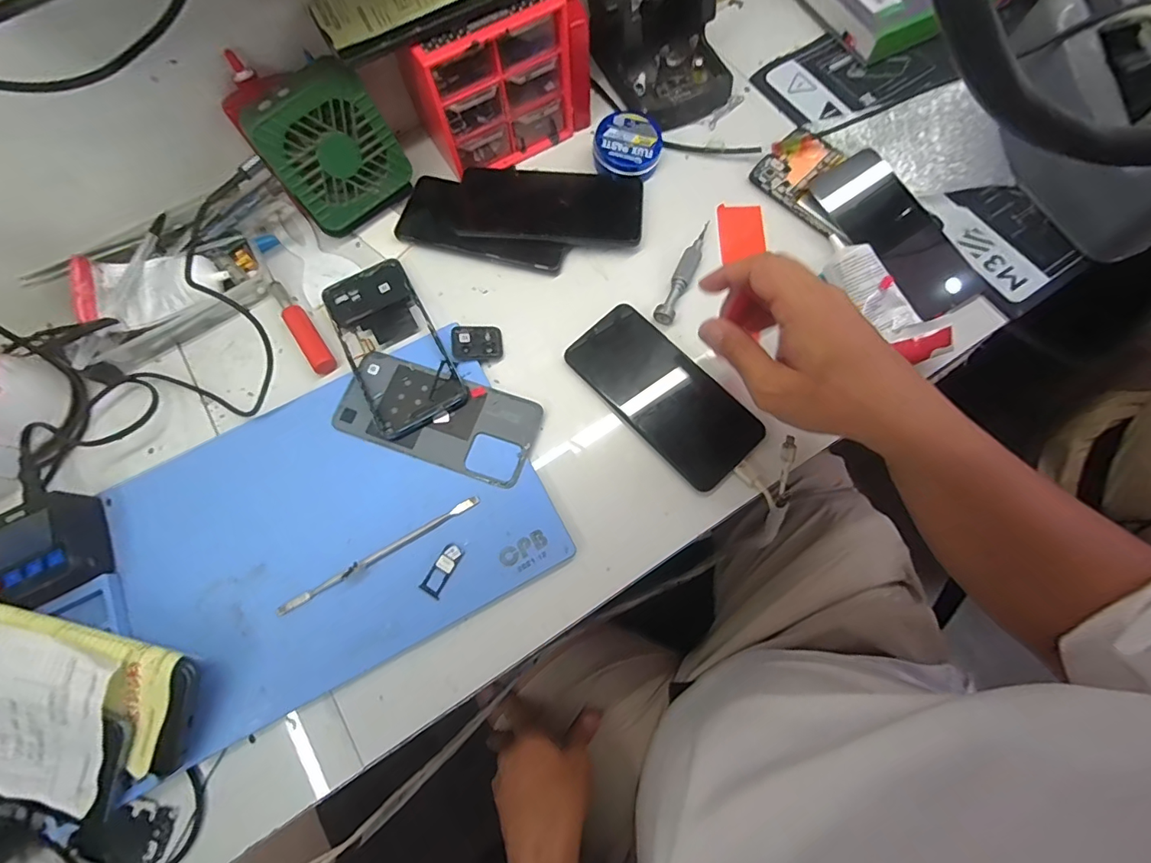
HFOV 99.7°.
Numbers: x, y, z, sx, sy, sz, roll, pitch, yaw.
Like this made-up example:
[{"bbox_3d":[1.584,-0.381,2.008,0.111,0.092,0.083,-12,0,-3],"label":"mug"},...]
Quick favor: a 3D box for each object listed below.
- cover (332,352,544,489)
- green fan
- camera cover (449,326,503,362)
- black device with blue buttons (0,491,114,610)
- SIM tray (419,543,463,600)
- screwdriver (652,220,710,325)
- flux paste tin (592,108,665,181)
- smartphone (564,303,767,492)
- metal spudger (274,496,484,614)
[{"bbox_3d":[-0.113,-0.012,0.393,0.161,0.010,0.075,18,75,7],"label":"cover"},{"bbox_3d":[-0.204,-0.235,0.412,0.096,0.115,0.045,-36,58,-8],"label":"green fan"},{"bbox_3d":[-0.084,-0.075,0.415,0.043,0.004,0.034,-6,71,-13],"label":"camera cover"},{"bbox_3d":[-0.390,0.090,0.355,0.068,0.034,0.081,-29,75,-6],"label":"black device with blue buttons"},{"bbox_3d":[-0.098,0.101,0.353,0.016,0.004,0.038,26,76,9],"label":"SIM tray"},{"bbox_3d":[0.093,-0.139,0.420,0.017,0.013,0.101,22,76,8],"label":"screwdriver"},{"bbox_3d":[0.051,-0.272,0.456,0.062,0.022,0.072,12,74,6],"label":"flux paste tin"},{"bbox_3d":[0.069,-0.032,0.393,0.076,0.009,0.162,-41,76,-9],"label":"smartphone"},{"bbox_3d":[-0.145,0.090,0.356,0.160,0.007,0.007,-29,75,-6],"label":"metal spudger"}]

